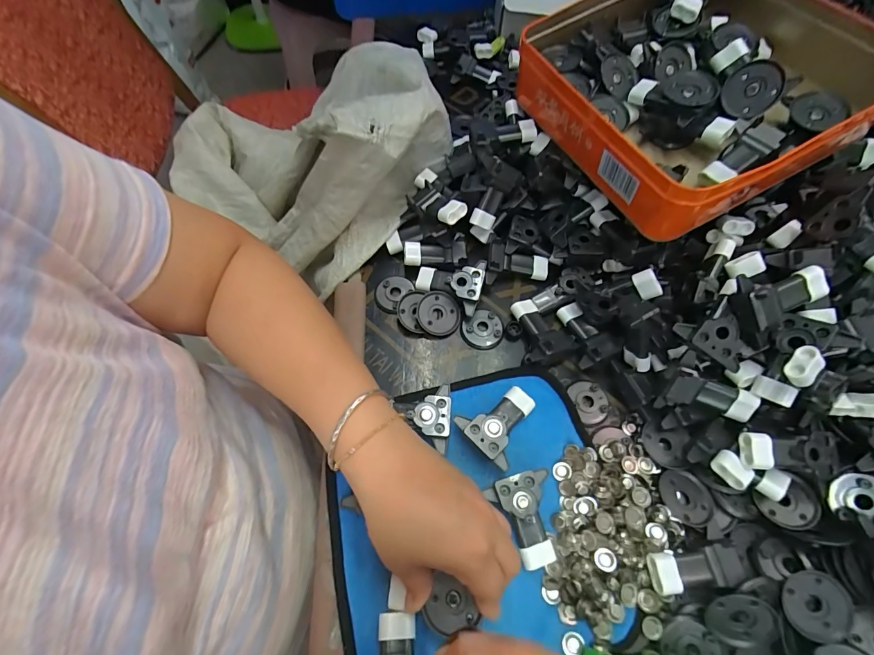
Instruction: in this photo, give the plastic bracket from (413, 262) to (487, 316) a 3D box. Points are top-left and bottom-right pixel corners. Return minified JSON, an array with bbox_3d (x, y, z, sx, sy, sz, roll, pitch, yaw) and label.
[{"bbox_3d":[0.012,-0.044,0.393,0.064,0.023,0.051,11,65,5],"label":"plastic bracket"}]

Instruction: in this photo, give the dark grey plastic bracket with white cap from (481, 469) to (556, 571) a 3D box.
[{"bbox_3d":[0.065,0.147,0.305,0.045,0.023,0.065,-4,65,-3],"label":"dark grey plastic bracket with white cap"}]

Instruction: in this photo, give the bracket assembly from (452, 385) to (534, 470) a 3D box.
[{"bbox_3d":[0.054,0.078,0.337,0.052,0.023,0.064,42,71,17],"label":"bracket assembly"}]

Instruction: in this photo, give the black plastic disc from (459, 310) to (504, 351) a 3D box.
[{"bbox_3d":[0.044,0.001,0.387,0.040,0.009,0.041,0,65,0],"label":"black plastic disc"}]

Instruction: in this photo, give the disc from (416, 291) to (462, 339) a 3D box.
[{"bbox_3d":[0.002,-0.012,0.388,0.042,0.006,0.044,1,80,-6],"label":"disc"}]

